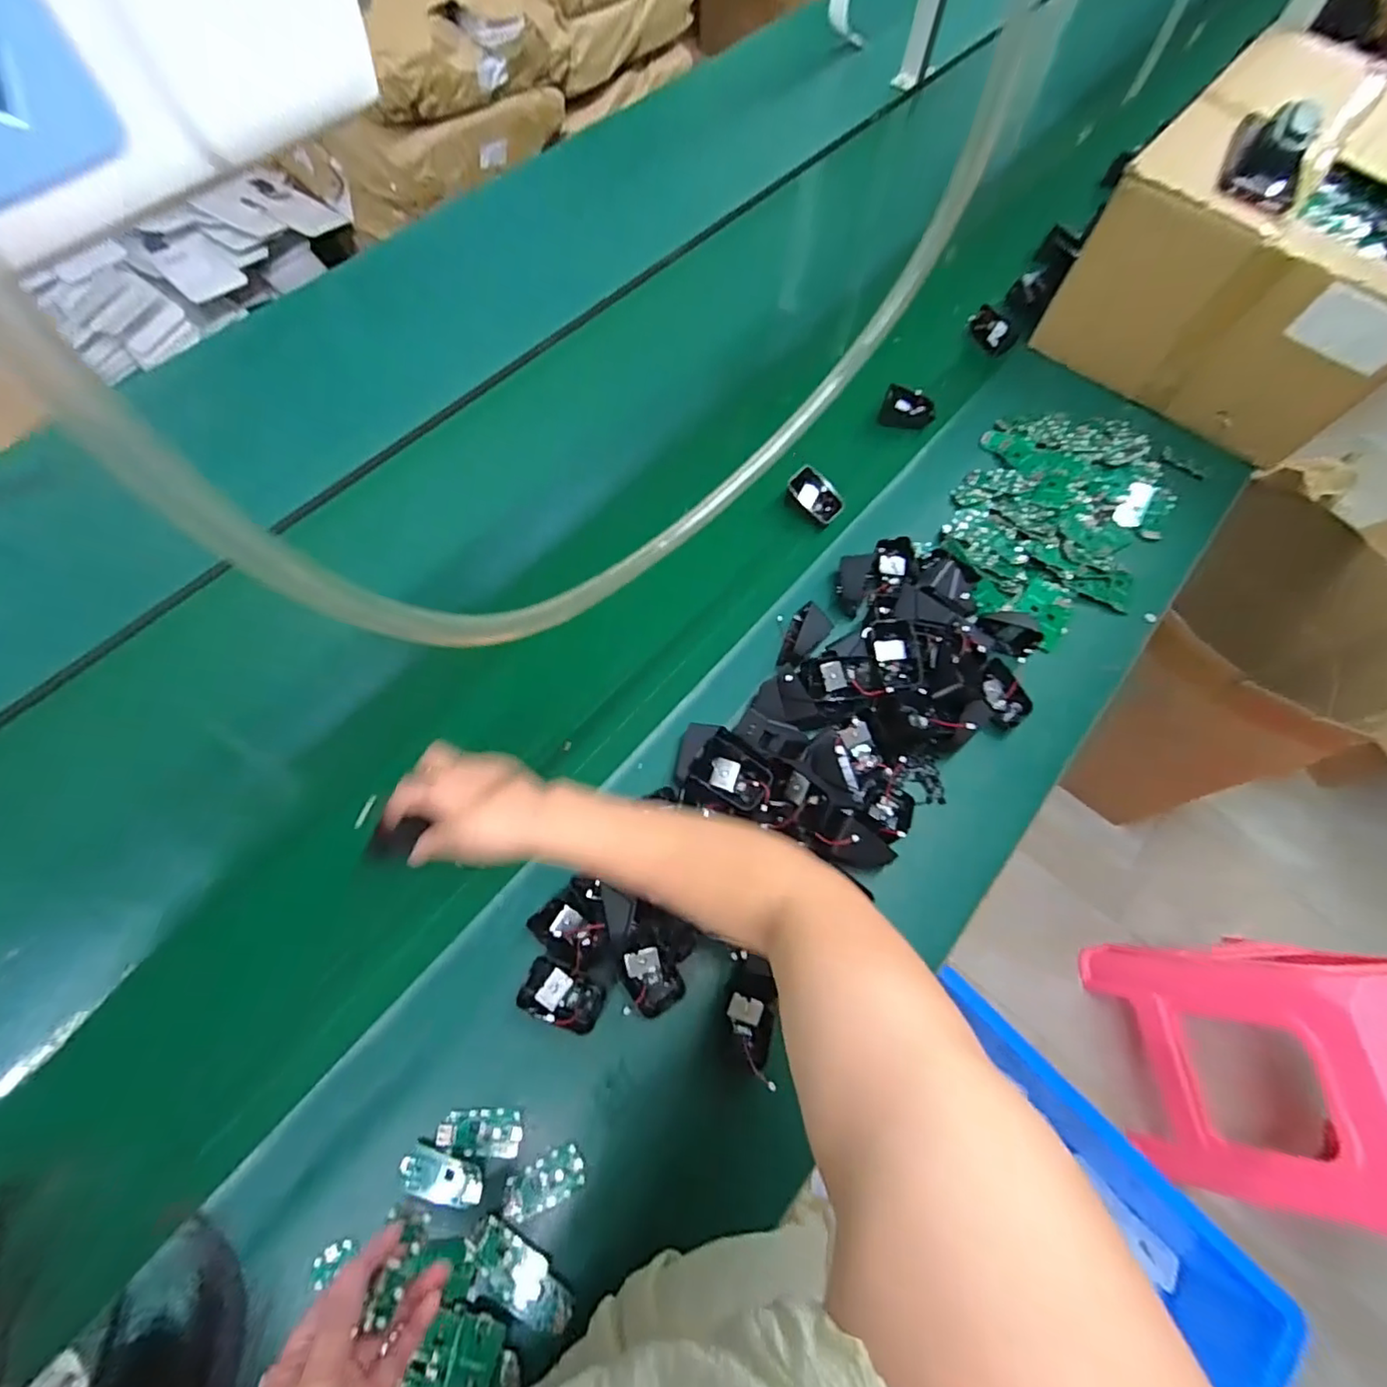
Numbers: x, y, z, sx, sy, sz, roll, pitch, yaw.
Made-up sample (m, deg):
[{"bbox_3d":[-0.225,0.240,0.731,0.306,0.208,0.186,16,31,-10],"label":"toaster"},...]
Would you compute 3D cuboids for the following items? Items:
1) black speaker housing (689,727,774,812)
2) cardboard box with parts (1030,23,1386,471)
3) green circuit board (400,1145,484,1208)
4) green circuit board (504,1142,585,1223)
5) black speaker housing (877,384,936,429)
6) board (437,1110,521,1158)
[{"bbox_3d":[0.037,0.069,0.554,0.071,0.019,0.053,34,70,11],"label":"black speaker housing"},{"bbox_3d":[0.793,-0.608,0.832,0.379,0.213,0.529,39,71,13],"label":"cardboard box with parts"},{"bbox_3d":[-0.196,0.376,0.480,0.066,0.007,0.028,14,68,4],"label":"green circuit board"},{"bbox_3d":[-0.117,0.383,0.484,0.063,0.005,0.032,-25,71,-12],"label":"green circuit board"},{"bbox_3d":[0.287,-0.378,0.823,0.068,0.041,0.035,19,68,6],"label":"black speaker housing"},{"bbox_3d":[-0.171,0.353,0.496,0.063,0.006,0.031,3,67,-1],"label":"board"}]

